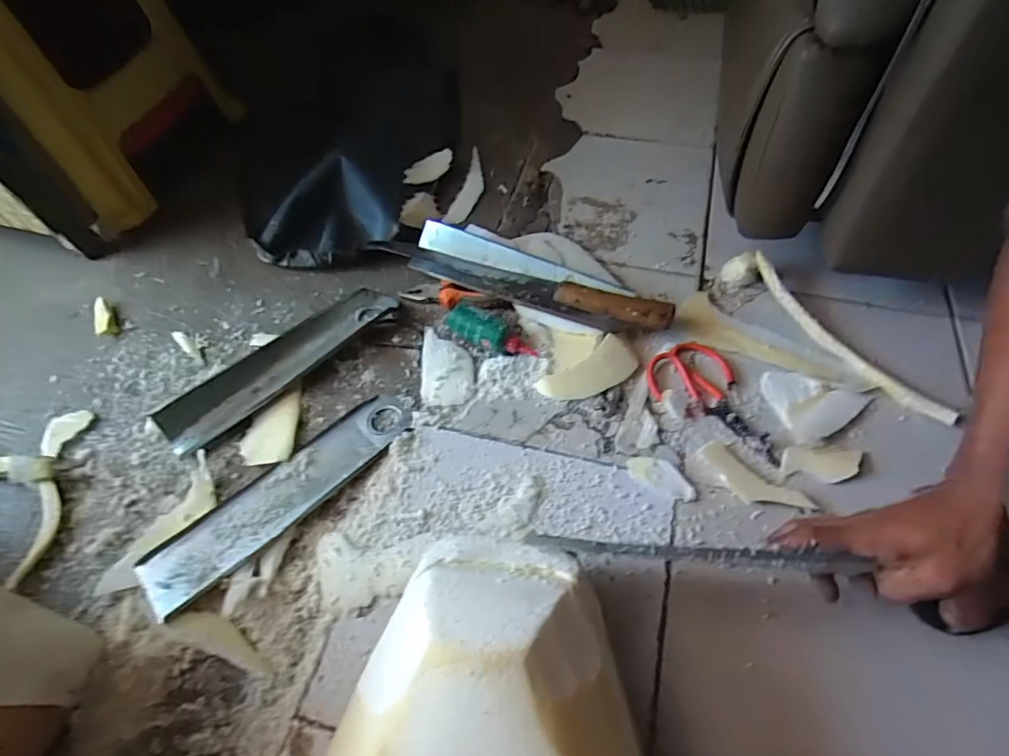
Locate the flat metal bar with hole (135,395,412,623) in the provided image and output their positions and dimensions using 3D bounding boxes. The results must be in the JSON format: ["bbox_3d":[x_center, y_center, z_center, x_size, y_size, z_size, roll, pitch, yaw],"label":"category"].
[{"bbox_3d":[-0.236,0.119,0.573,0.308,0.015,0.082,-38,63,-19],"label":"flat metal bar with hole"}]

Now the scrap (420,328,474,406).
[{"bbox_3d":[-0.071,-0.016,0.653,0.064,0.007,0.115,-5,57,0],"label":"scrap"}]

